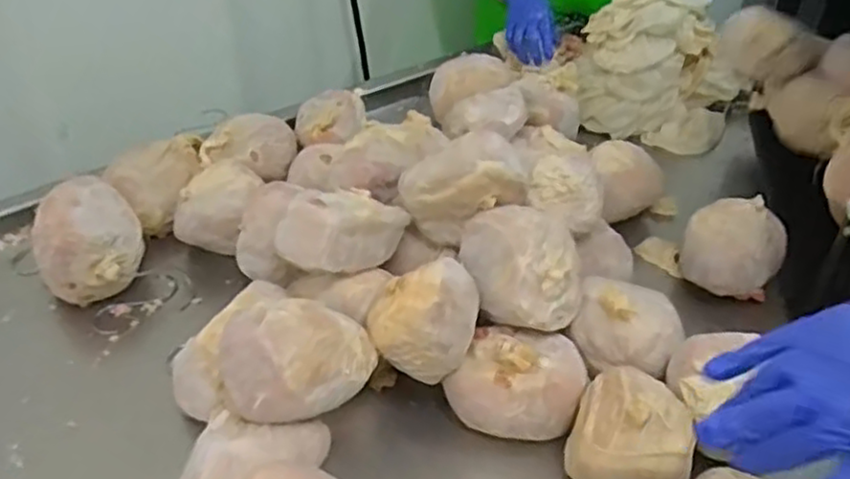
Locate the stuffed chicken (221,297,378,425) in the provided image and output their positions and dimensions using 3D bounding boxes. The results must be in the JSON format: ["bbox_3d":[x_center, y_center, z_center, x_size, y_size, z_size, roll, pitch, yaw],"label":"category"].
[{"bbox_3d":[-0.113,0.102,0.648,0.135,0.077,0.085,-14,40,-18],"label":"stuffed chicken"}]

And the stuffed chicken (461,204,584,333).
[{"bbox_3d":[0.105,0.023,0.758,0.118,0.101,0.127,-4,38,-5],"label":"stuffed chicken"}]

